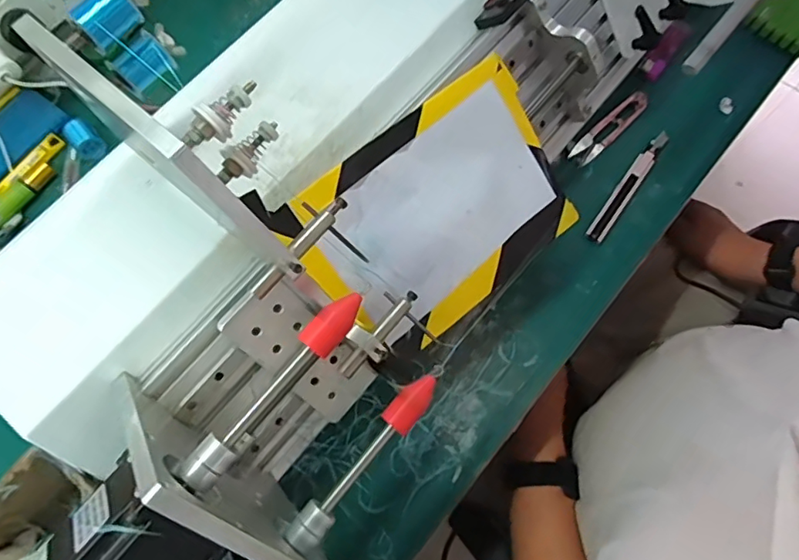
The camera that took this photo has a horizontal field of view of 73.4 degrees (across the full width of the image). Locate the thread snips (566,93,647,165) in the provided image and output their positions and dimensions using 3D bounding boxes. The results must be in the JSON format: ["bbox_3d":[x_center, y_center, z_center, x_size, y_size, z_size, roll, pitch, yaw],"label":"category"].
[{"bbox_3d":[0.208,-0.152,0.531,0.101,0.008,0.025,-43,77,-12],"label":"thread snips"}]

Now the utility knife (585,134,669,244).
[{"bbox_3d":[0.220,-0.092,0.512,0.017,0.009,0.138,35,76,10],"label":"utility knife"}]

